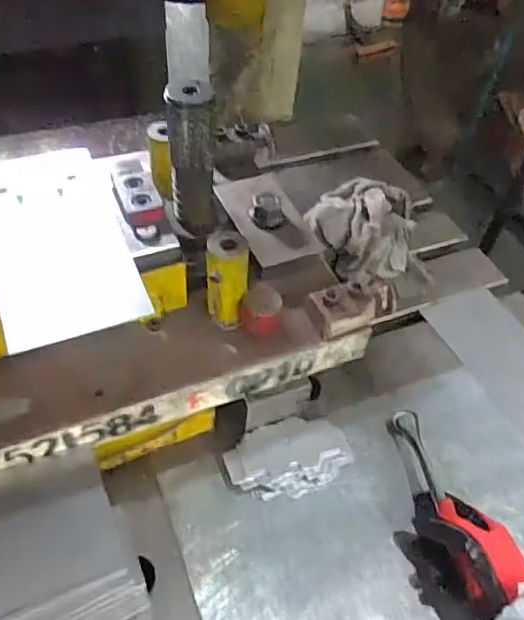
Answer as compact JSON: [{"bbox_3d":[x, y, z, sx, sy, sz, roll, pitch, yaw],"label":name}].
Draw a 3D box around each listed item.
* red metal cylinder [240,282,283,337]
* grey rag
[{"bbox_3d":[-0.001,0.001,0.577,0.041,0.041,0.035,0,49,-5],"label":"red metal cylinder"},{"bbox_3d":[0.155,-0.133,0.854,0.176,0.064,0.201,4,49,-2],"label":"grey rag"}]

